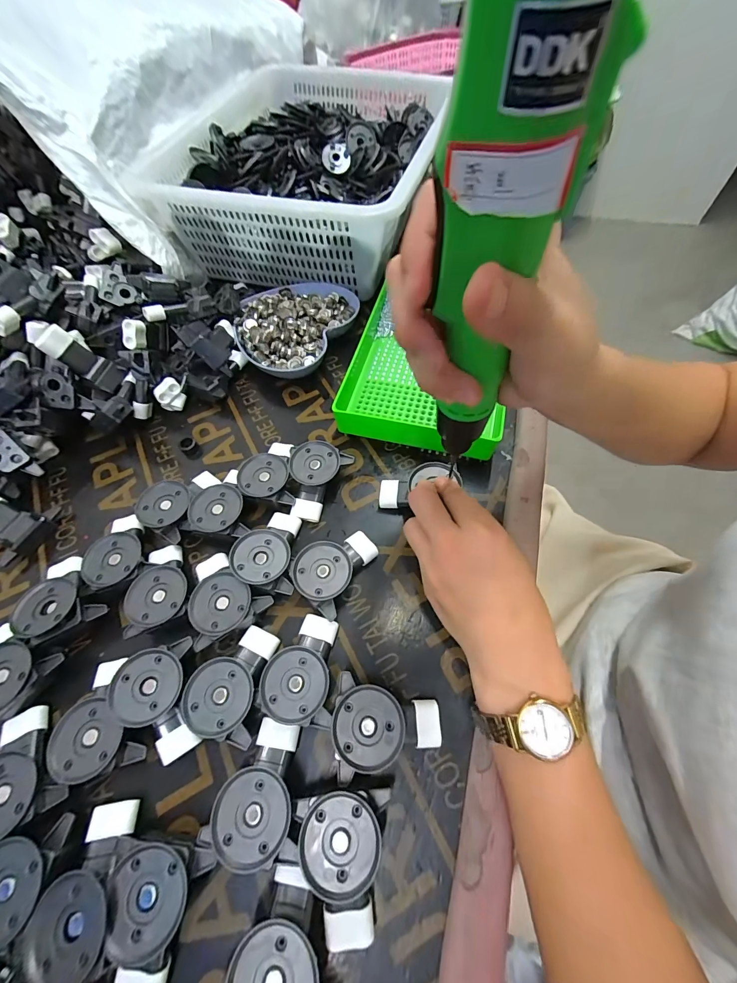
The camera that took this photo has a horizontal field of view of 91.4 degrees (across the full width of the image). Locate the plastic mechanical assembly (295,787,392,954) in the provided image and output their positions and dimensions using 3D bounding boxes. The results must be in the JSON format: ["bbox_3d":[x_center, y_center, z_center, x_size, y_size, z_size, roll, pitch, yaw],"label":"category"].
[{"bbox_3d":[-0.016,0.201,0.196,0.048,0.030,0.064,1,61,4],"label":"plastic mechanical assembly"}]

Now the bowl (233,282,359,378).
[{"bbox_3d":[-0.089,-0.186,0.411,0.127,0.036,0.145,25,66,16],"label":"bowl"}]

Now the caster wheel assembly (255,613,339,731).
[{"bbox_3d":[-0.043,0.118,0.243,0.044,0.028,0.064,5,62,7],"label":"caster wheel assembly"}]

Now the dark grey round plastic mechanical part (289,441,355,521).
[{"bbox_3d":[-0.048,-0.008,0.312,0.048,0.031,0.065,13,63,11],"label":"dark grey round plastic mechanical part"}]

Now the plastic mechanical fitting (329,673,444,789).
[{"bbox_3d":[0.012,0.144,0.226,0.064,0.030,0.053,-5,61,1],"label":"plastic mechanical fitting"}]

